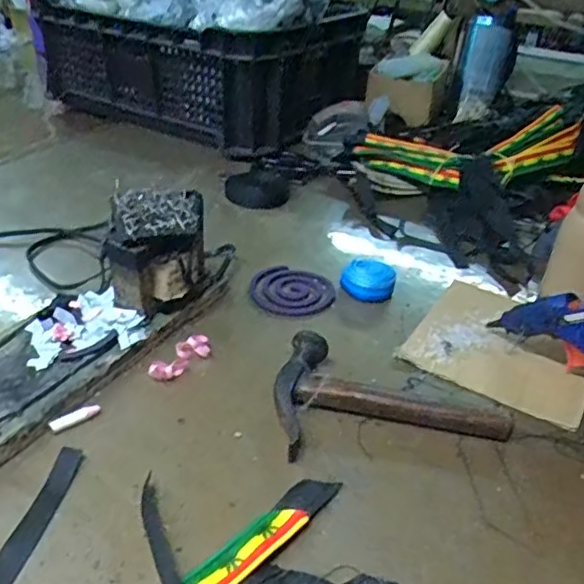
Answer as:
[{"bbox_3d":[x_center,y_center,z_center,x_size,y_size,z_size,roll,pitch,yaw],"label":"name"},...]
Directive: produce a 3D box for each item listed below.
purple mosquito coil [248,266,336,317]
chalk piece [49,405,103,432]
[{"bbox_3d":[0.001,-0.002,0.636,0.087,0.006,0.075,8,39,-2],"label":"purple mosquito coil"},{"bbox_3d":[-0.168,0.096,0.466,0.038,0.006,0.008,-24,42,-34],"label":"chalk piece"}]

